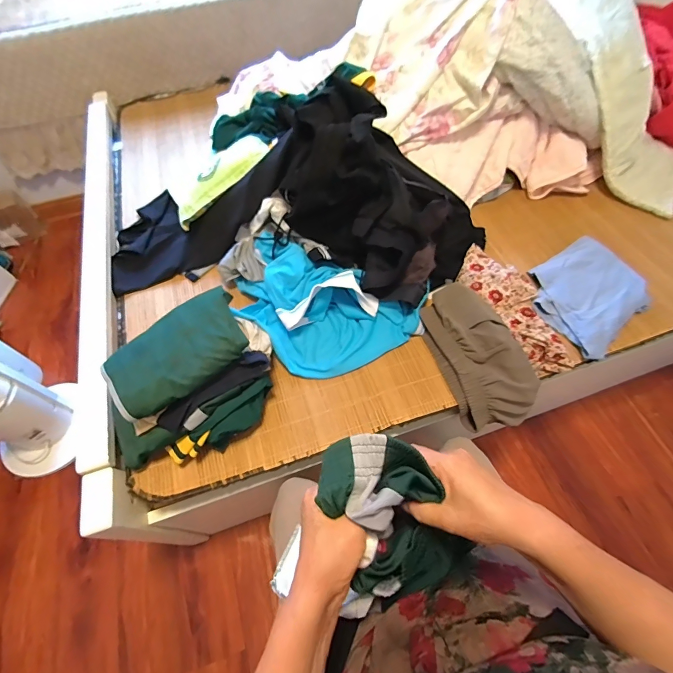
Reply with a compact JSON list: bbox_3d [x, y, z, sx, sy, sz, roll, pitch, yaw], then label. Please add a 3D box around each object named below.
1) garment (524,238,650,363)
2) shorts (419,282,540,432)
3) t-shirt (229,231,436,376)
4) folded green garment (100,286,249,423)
[{"bbox_3d":[0.584,-0.099,0.843,0.242,0.059,0.243,-28,62,-13],"label":"garment"},{"bbox_3d":[0.301,0.041,0.793,0.164,0.130,0.292,-19,60,-8],"label":"shorts"},{"bbox_3d":[-0.045,-0.067,0.824,0.410,0.127,0.280,31,66,19],"label":"t-shirt"},{"bbox_3d":[-0.282,0.035,0.646,0.244,0.052,0.125,-35,64,-17],"label":"folded green garment"}]

